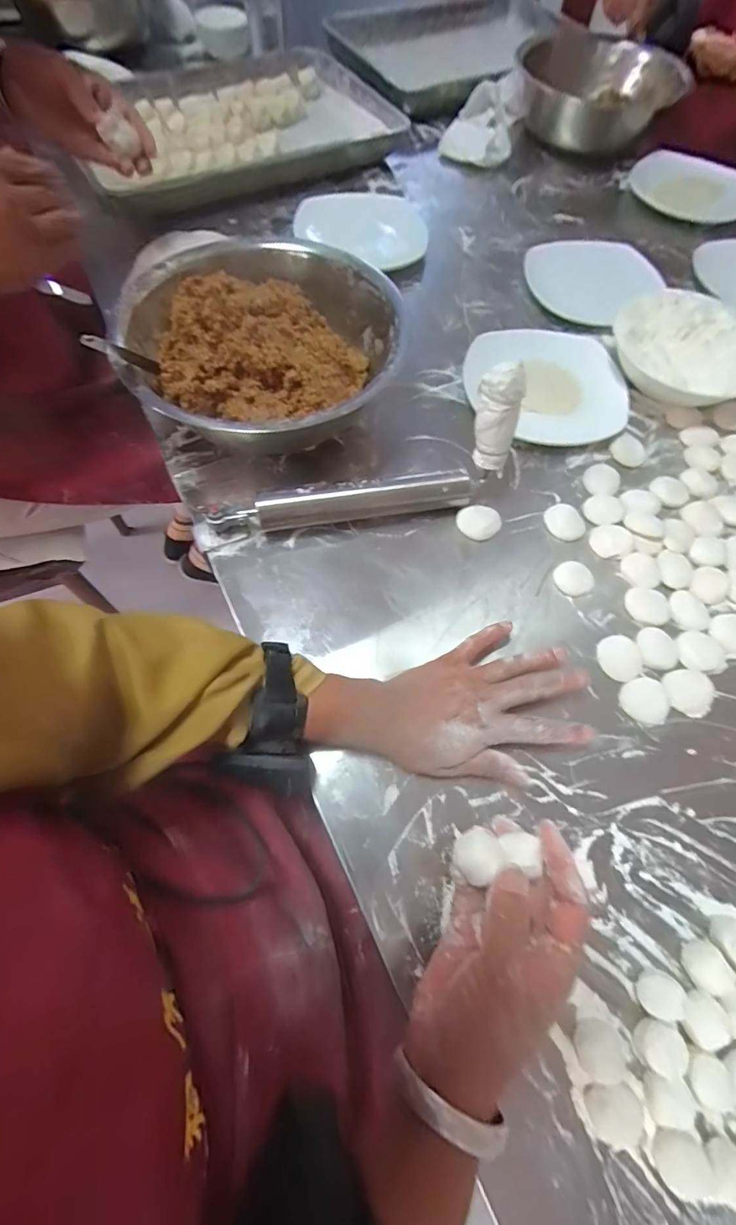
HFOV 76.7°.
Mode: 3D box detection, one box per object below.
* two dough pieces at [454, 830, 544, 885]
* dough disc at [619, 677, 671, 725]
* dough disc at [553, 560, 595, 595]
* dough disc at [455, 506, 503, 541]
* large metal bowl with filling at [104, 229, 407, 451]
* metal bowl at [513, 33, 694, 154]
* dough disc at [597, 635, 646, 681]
[{"bbox_3d":[0.075,0.140,0.270,0.048,0.014,0.026,-3,66,-12],"label":"two dough pieces"},{"bbox_3d":[0.233,0.074,0.390,0.039,0.004,0.038,1,66,-2],"label":"dough disc"},{"bbox_3d":[0.194,-0.033,0.436,0.039,0.004,0.034,-13,67,-7],"label":"dough disc"},{"bbox_3d":[0.111,-0.089,0.458,0.045,0.008,0.035,-13,67,-8],"label":"dough disc"},{"bbox_3d":[-0.111,-0.274,0.493,0.278,0.095,0.282,1,66,-2],"label":"large metal bowl with filling"},{"bbox_3d":[0.363,-0.836,0.762,0.215,0.107,0.215,1,66,-2],"label":"metal bowl"},{"bbox_3d":[0.220,0.039,0.404,0.038,0.004,0.039,1,66,-2],"label":"dough disc"}]

